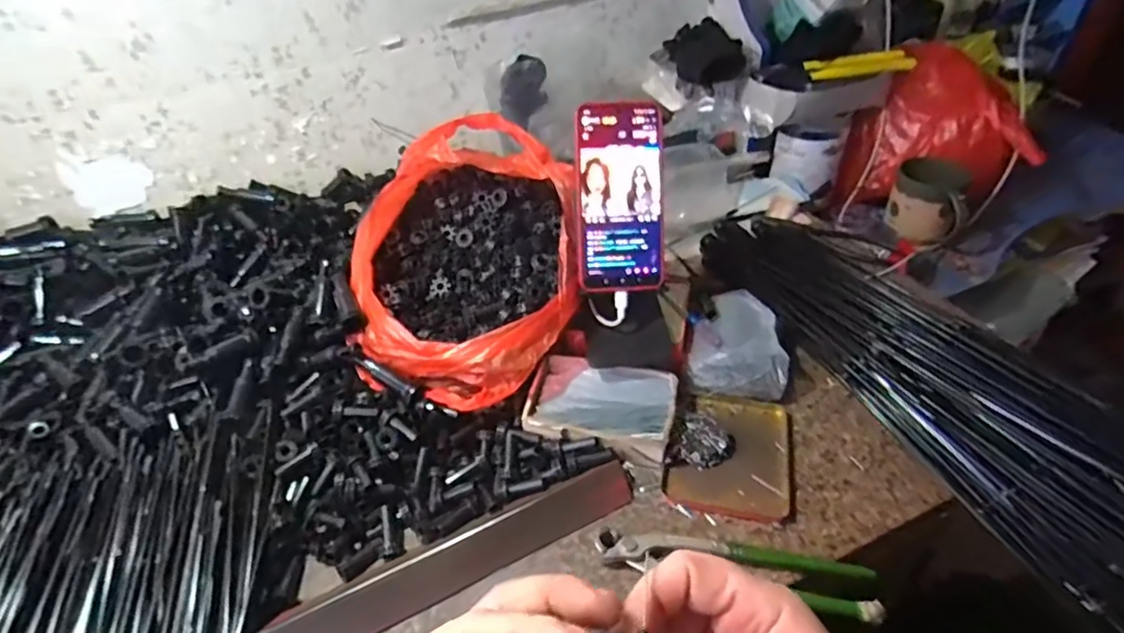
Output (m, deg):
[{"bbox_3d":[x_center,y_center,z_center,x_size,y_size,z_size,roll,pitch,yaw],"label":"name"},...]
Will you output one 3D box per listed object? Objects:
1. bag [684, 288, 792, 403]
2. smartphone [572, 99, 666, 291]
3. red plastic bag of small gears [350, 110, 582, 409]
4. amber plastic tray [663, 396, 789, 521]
[{"bbox_3d":[0.170,0.026,0.586,0.087,0.047,0.106,3,43,8],"label":"bag"},{"bbox_3d":[0.051,-0.105,0.527,0.079,0.161,0.011,-3,9,2],"label":"smartphone"},{"bbox_3d":[-0.093,-0.058,0.560,0.216,0.143,0.243,-16,43,-13],"label":"red plastic bag of small gears"},{"bbox_3d":[0.146,0.119,0.521,0.096,0.008,0.120,8,44,13],"label":"amber plastic tray"}]

